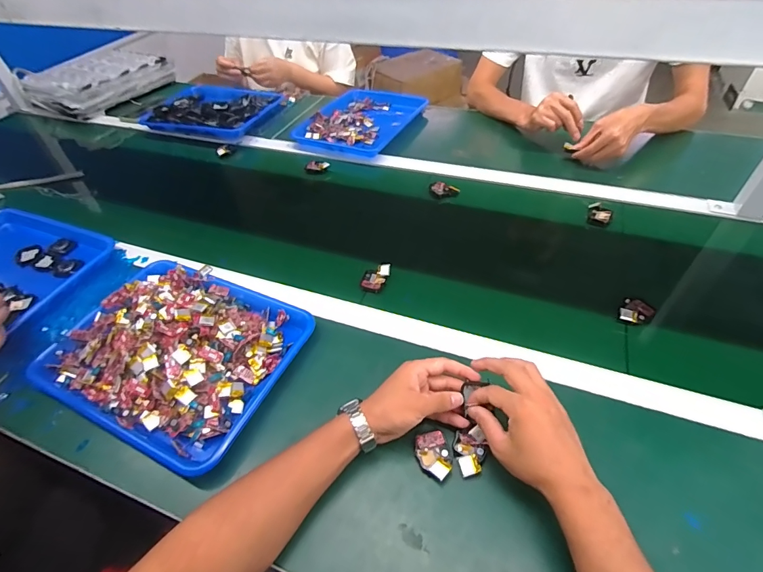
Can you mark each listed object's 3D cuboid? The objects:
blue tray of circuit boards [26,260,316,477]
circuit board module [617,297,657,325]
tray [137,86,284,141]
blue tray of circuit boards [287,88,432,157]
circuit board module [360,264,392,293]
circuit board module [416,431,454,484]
[{"bbox_3d":[-0.289,0.081,0.563,0.332,0.056,0.254,17,51,20],"label":"blue tray of circuit boards"},{"bbox_3d":[0.367,0.037,0.577,0.042,0.012,0.050,30,57,29],"label":"circuit board module"},{"bbox_3d":[-0.470,-0.503,1.117,0.340,0.046,0.272,15,50,18],"label":"tray"},{"bbox_3d":[-0.043,-0.442,1.046,0.237,0.032,0.345,18,51,21],"label":"blue tray of circuit boards"},{"bbox_3d":[-0.009,-0.015,0.655,0.038,0.014,0.060,28,68,9],"label":"circuit board module"},{"bbox_3d":[0.059,0.193,0.454,0.035,0.012,0.054,-12,47,-6],"label":"circuit board module"}]

